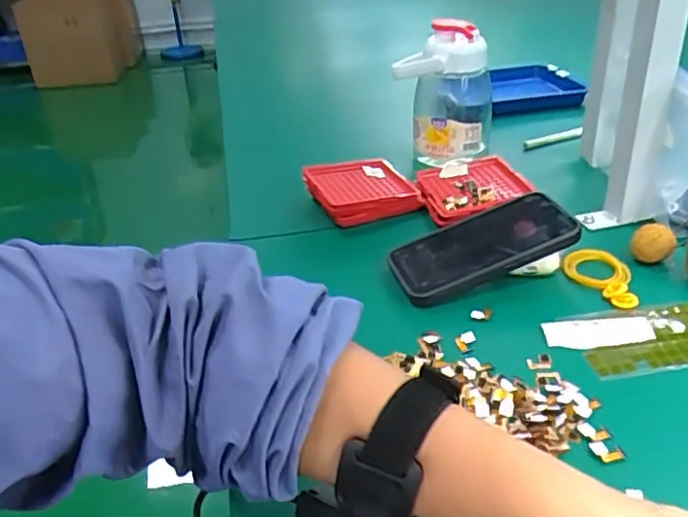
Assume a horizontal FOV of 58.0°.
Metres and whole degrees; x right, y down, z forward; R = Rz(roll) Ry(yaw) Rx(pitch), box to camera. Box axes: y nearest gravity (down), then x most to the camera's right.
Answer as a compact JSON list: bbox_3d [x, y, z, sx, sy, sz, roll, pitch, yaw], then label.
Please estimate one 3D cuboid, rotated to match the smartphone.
[{"bbox_3d":[0.120,-0.013,0.546,0.159,0.015,0.084,-20,35,-4],"label":"smartphone"}]

